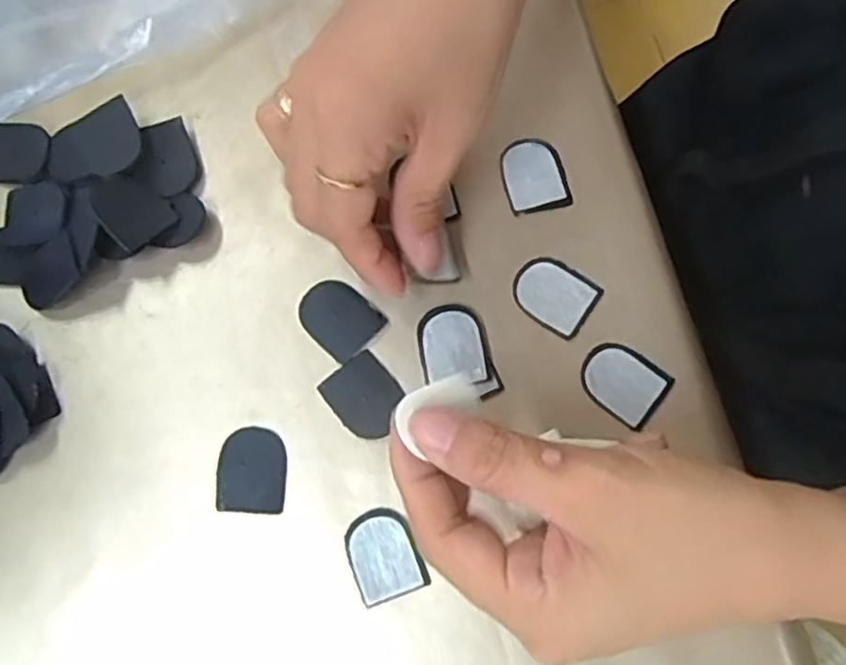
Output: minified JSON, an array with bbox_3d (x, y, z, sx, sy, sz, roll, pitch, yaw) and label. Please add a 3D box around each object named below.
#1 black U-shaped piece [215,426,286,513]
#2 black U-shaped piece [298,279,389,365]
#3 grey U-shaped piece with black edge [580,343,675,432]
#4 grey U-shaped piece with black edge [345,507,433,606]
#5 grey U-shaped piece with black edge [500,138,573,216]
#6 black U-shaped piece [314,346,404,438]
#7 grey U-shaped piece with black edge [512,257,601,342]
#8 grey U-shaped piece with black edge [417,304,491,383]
[{"bbox_3d":[-0.070,0.056,0.286,0.027,0.004,0.033,2,78,2],"label":"black U-shaped piece"},{"bbox_3d":[-0.036,-0.007,0.298,0.027,0.004,0.033,-44,80,-8],"label":"black U-shaped piece"},{"bbox_3d":[0.082,0.020,0.290,0.034,0.004,0.027,37,81,8],"label":"grey U-shaped piece with black edge"},{"bbox_3d":[-0.016,0.088,0.277,0.027,0.004,0.034,-22,78,-4],"label":"grey U-shaped piece with black edge"},{"bbox_3d":[0.049,-0.070,0.312,0.026,0.004,0.033,-14,78,-2],"label":"grey U-shaped piece with black edge"},{"bbox_3d":[-0.024,0.026,0.290,0.027,0.004,0.032,-41,80,-7],"label":"black U-shaped piece"},{"bbox_3d":[0.056,-0.016,0.300,0.034,0.004,0.027,35,81,8],"label":"grey U-shaped piece with black edge"},{"bbox_3d":[0.012,0.005,0.294,0.027,0.004,0.032,-6,78,0],"label":"grey U-shaped piece with black edge"}]

